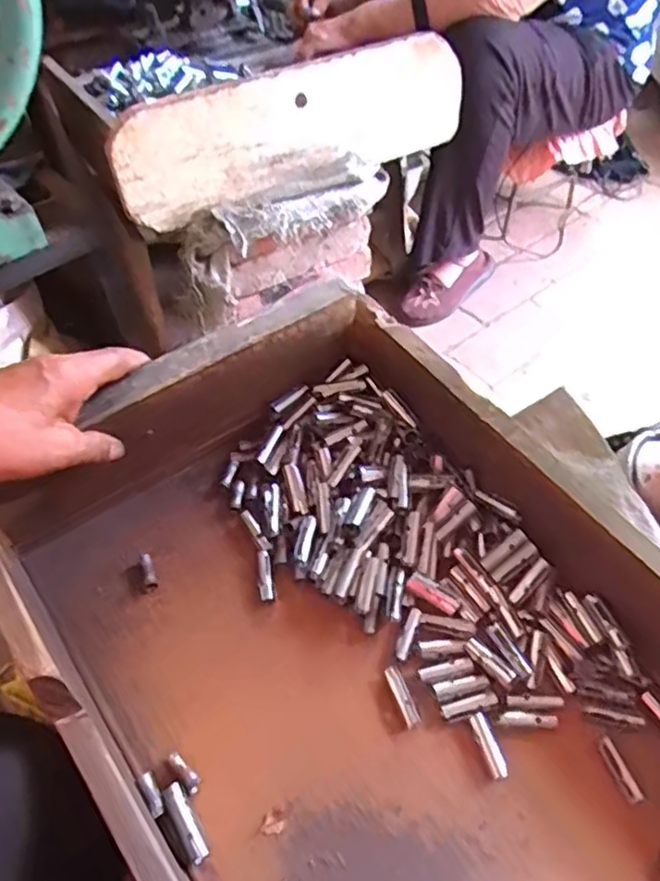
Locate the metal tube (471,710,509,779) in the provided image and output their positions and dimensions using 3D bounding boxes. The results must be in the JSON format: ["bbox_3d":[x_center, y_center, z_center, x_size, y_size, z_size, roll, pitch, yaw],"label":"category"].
[{"bbox_3d":[0.099,0.189,0.406,0.011,0.005,0.038,-17,53,-12],"label":"metal tube"}]

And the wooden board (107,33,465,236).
[{"bbox_3d":[-0.033,-0.413,0.875,0.514,0.156,0.031,-27,53,-22],"label":"wooden board"}]

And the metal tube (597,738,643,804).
[{"bbox_3d":[0.178,0.202,0.402,0.010,0.004,0.037,-19,53,-13],"label":"metal tube"}]

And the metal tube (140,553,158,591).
[{"bbox_3d":[-0.130,0.093,0.467,0.009,0.006,0.028,-15,69,-14],"label":"metal tube"}]

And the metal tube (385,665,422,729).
[{"bbox_3d":[0.047,0.163,0.421,0.010,0.007,0.038,-18,53,-13],"label":"metal tube"}]

